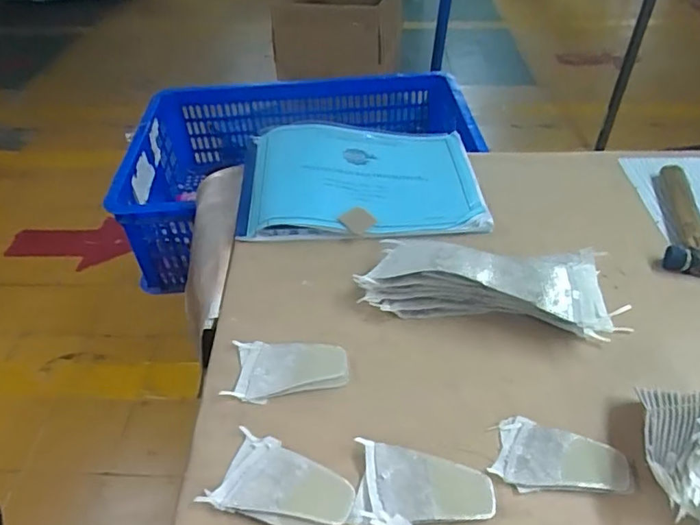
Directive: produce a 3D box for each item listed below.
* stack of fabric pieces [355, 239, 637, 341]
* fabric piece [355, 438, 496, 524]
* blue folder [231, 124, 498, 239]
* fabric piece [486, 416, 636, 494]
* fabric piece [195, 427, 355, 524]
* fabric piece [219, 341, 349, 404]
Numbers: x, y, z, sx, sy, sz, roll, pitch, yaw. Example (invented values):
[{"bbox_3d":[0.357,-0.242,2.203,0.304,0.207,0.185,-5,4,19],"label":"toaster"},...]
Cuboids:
[{"bbox_3d":[0.136,0.023,0.508,0.245,0.060,0.073,10,45,13],"label":"stack of fabric pieces"},{"bbox_3d":[0.057,0.164,0.394,0.094,0.013,0.056,1,43,3],"label":"fabric piece"},{"bbox_3d":[0.012,-0.110,0.669,0.290,0.041,0.203,-2,43,-1],"label":"blue folder"},{"bbox_3d":[0.162,0.151,0.410,0.097,0.007,0.057,7,44,9],"label":"fabric piece"},{"bbox_3d":[-0.051,0.168,0.394,0.101,0.009,0.062,18,47,20],"label":"fabric piece"},{"bbox_3d":[-0.055,0.097,0.474,0.103,0.008,0.060,1,43,3],"label":"fabric piece"}]

